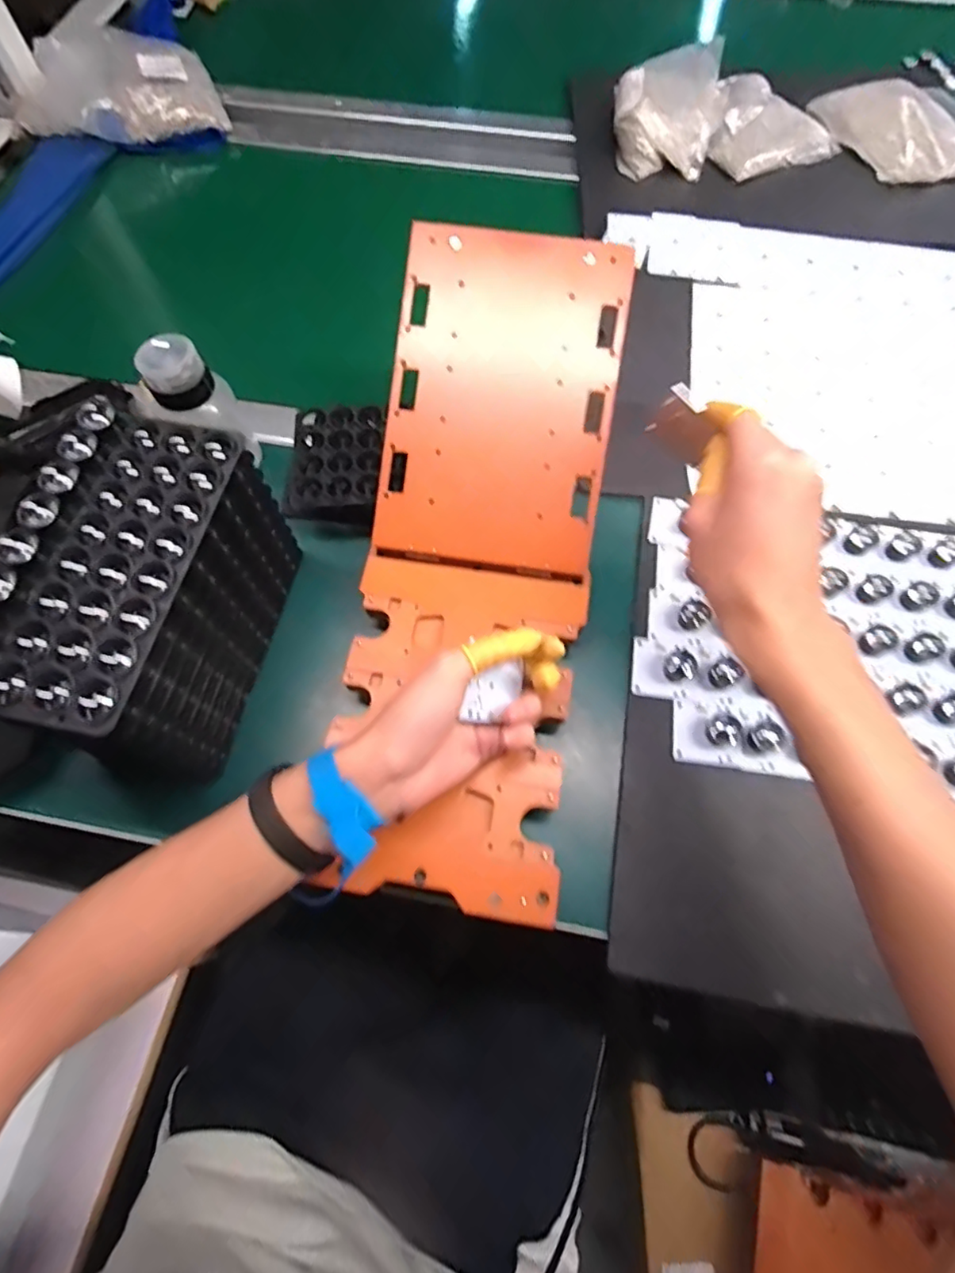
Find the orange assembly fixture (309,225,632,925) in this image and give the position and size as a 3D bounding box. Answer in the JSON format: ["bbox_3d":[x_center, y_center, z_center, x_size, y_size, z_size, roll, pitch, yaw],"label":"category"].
[{"bbox_3d":[0.003,-0.057,0.404,0.163,0.059,0.450,5,83,3],"label":"orange assembly fixture"}]

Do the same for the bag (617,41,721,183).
[{"bbox_3d":[0.223,-0.613,0.667,0.122,0.054,0.162,4,68,2],"label":"bag"}]

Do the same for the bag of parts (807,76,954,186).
[{"bbox_3d":[0.514,-0.604,0.678,0.185,0.033,0.191,-22,69,-9],"label":"bag of parts"}]

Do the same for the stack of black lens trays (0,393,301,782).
[{"bbox_3d":[-0.208,-0.022,0.375,0.093,0.147,0.196,11,68,5],"label":"stack of black lens trays"}]

